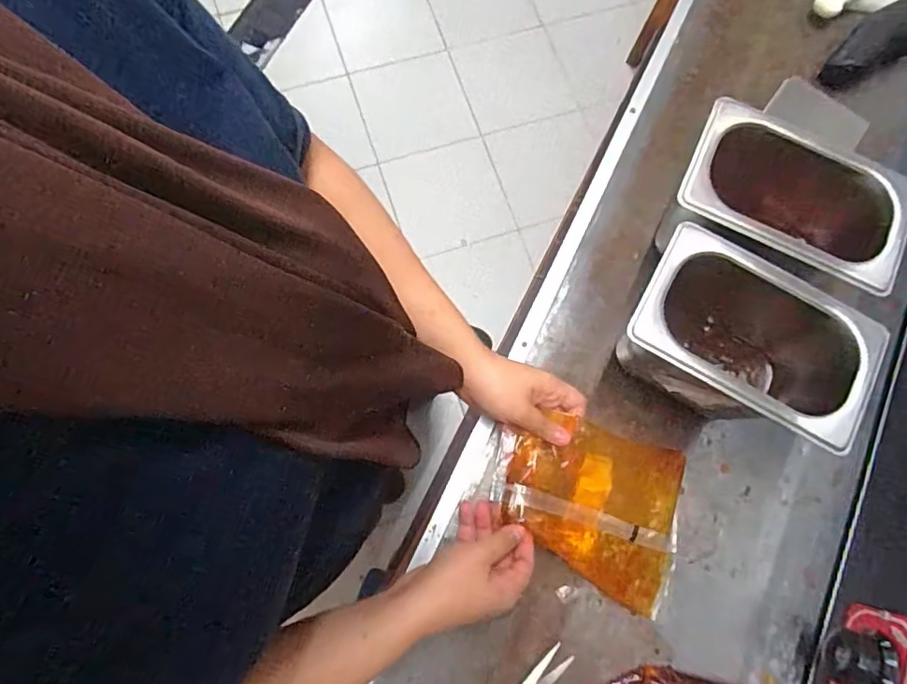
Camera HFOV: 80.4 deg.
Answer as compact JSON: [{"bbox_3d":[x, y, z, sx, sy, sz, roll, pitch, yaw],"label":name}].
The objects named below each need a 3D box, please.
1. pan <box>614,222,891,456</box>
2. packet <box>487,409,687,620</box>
[{"bbox_3d":[0.231,0.011,0.466,0.184,0.153,0.108,29,77,4],"label":"pan"},{"bbox_3d":[0.118,0.147,0.473,0.176,0.030,0.138,20,81,-11],"label":"packet"}]

